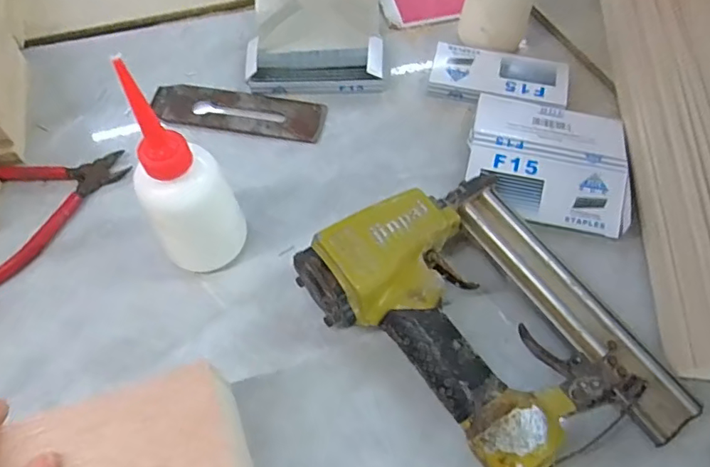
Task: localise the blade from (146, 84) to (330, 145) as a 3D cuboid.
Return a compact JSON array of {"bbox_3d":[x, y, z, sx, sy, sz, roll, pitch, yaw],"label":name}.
[{"bbox_3d":[-0.106,-0.112,0.465,0.155,0.004,0.047,9,63,5],"label":"blade"}]

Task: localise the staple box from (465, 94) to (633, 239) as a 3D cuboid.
[{"bbox_3d":[0.159,-0.060,0.424,0.126,0.027,0.112,12,63,7],"label":"staple box"}]

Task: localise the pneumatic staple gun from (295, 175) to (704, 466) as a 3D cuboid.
[{"bbox_3d":[0.098,0.059,0.341,0.241,0.061,0.150,40,70,19],"label":"pneumatic staple gun"}]

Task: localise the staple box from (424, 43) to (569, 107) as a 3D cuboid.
[{"bbox_3d":[0.132,-0.142,0.473,0.121,0.019,0.054,13,63,7],"label":"staple box"}]

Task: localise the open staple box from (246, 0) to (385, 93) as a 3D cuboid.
[{"bbox_3d":[-0.036,-0.187,0.492,0.123,0.029,0.115,1,62,1],"label":"open staple box"}]

